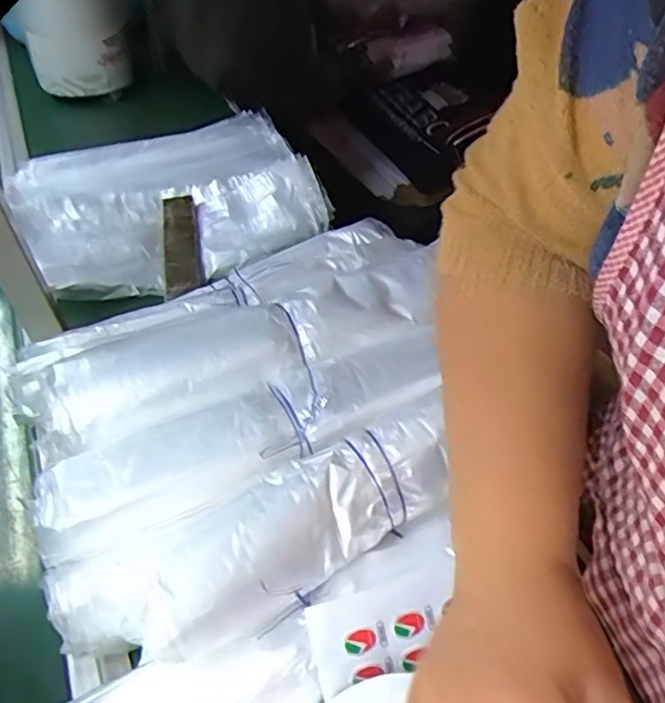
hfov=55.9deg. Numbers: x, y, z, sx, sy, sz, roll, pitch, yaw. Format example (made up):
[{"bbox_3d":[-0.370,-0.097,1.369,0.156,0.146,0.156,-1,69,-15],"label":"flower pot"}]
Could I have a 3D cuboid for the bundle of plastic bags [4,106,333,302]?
[{"bbox_3d":[-0.218,-0.204,0.812,0.376,0.069,0.359,-18,48,-13],"label":"bundle of plastic bags"}]

